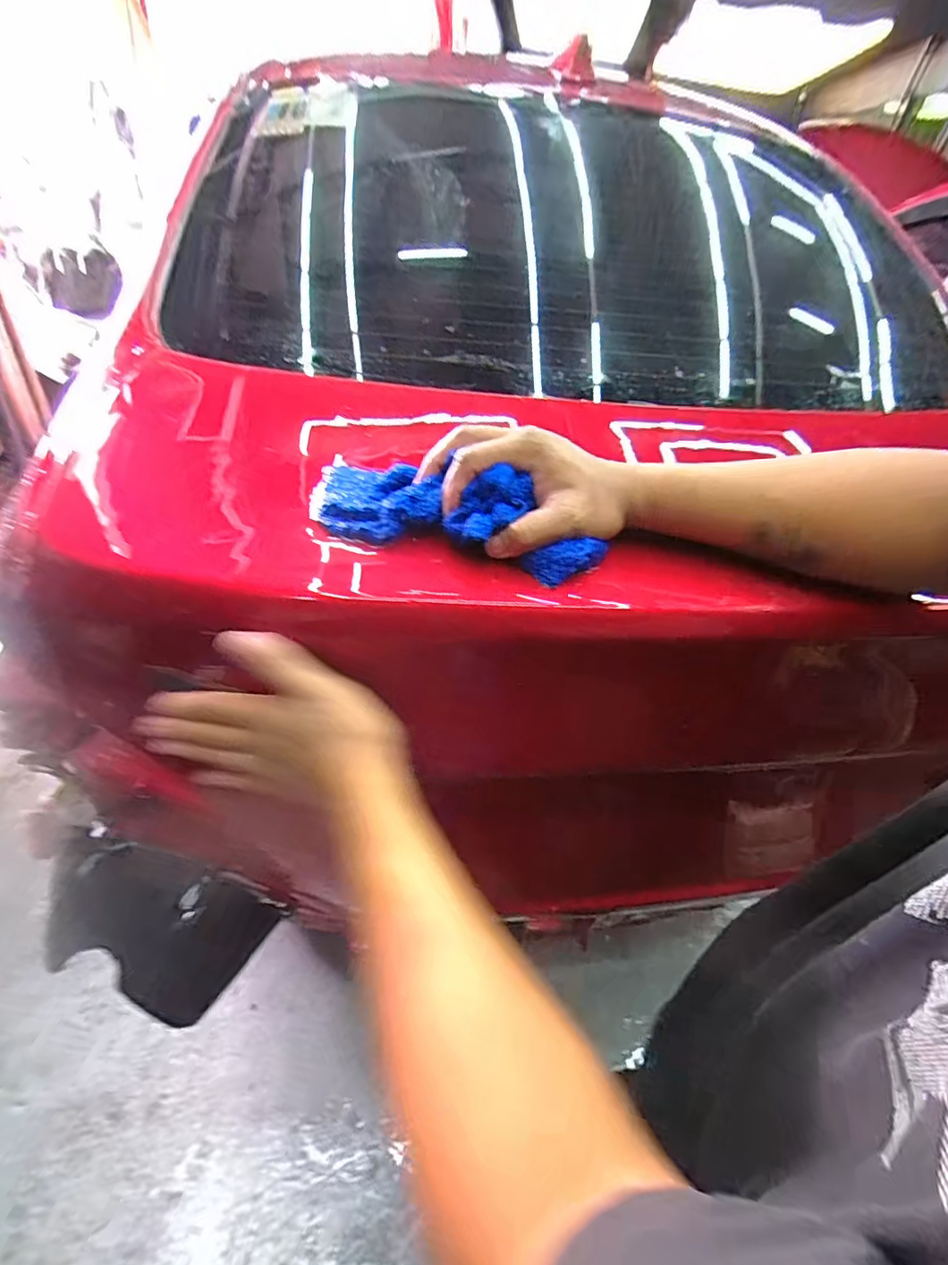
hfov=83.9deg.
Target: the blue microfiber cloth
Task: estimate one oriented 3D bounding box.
[{"bbox_3d":[-0.025,-0.092,0.390,0.236,0.058,0.076,17,41,20],"label":"blue microfiber cloth"}]

